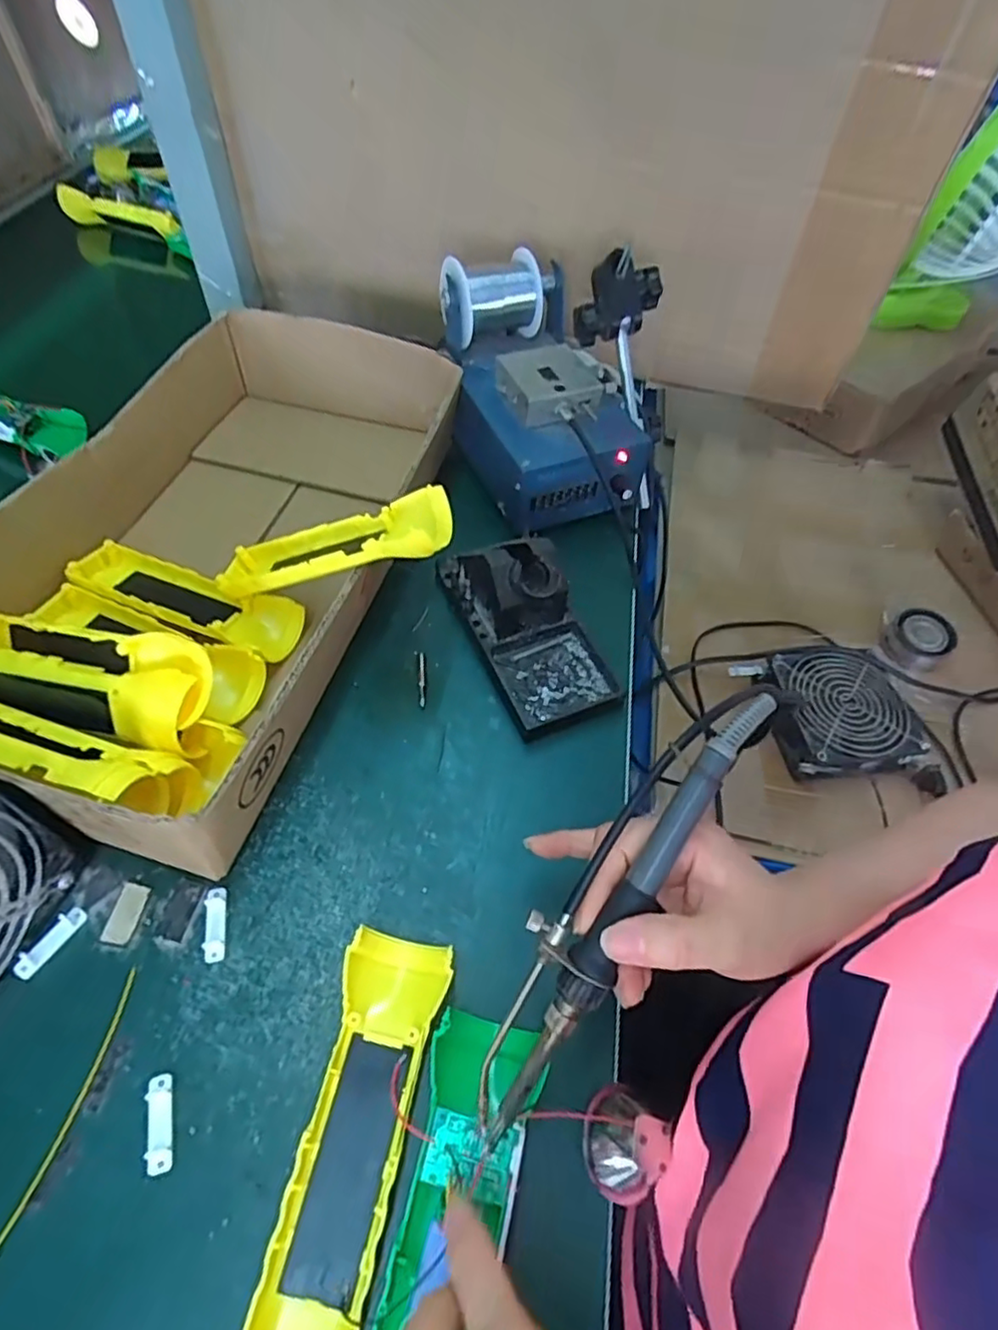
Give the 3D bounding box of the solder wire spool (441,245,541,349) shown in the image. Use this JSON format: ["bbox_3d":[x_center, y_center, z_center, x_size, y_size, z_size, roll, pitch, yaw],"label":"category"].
[{"bbox_3d":[-0.005,-0.308,0.553,0.086,0.064,0.068,-27,61,-18],"label":"solder wire spool"}]

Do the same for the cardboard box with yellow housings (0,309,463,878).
[{"bbox_3d":[-0.170,-0.088,0.453,0.258,0.092,0.420,14,54,8],"label":"cardboard box with yellow housings"}]

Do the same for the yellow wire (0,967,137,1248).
[{"bbox_3d":[-0.196,0.205,0.294,0.008,0.004,0.127,11,53,6],"label":"yellow wire"}]

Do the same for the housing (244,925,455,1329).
[{"bbox_3d":[-0.064,0.205,0.290,0.048,0.023,0.163,12,53,6],"label":"housing"}]

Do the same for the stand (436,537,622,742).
[{"bbox_3d":[0.020,-0.040,0.443,0.076,0.069,0.154,-18,56,-16],"label":"stand"}]

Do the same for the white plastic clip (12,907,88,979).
[{"bbox_3d":[-0.230,0.142,0.335,0.012,0.005,0.037,29,57,17],"label":"white plastic clip"}]

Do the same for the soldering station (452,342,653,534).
[{"bbox_3d":[0.038,-0.200,0.535,0.120,0.083,0.157,-19,56,-16],"label":"soldering station"}]

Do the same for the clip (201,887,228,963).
[{"bbox_3d":[-0.150,0.136,0.345,0.011,0.005,0.037,-7,54,-9],"label":"clip"}]

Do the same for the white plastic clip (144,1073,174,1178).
[{"bbox_3d":[-0.153,0.206,0.295,0.011,0.004,0.038,-13,55,-12],"label":"white plastic clip"}]

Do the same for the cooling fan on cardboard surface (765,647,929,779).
[{"bbox_3d":[0.324,0.048,0.635,0.139,0.049,0.122,-8,57,-7],"label":"cooling fan on cardboard surface"}]

